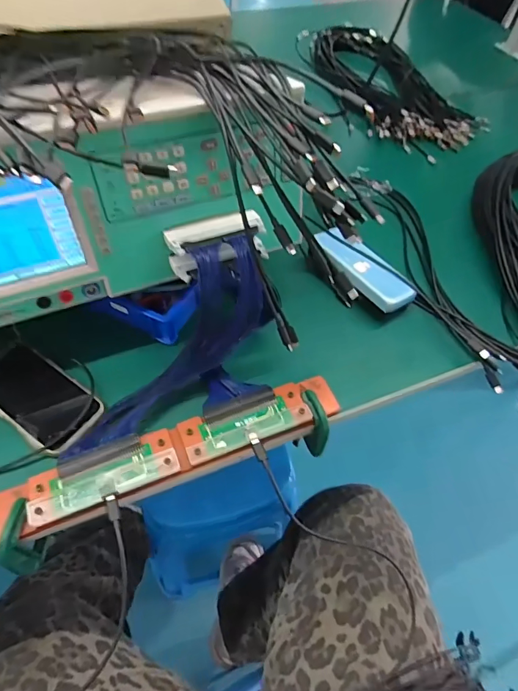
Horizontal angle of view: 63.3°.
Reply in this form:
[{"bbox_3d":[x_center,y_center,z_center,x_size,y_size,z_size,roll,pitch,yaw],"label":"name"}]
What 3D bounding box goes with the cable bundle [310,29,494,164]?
[{"bbox_3d":[0.284,-0.567,0.922,0.213,0.069,0.502,-14,57,-13],"label":"cable bundle"}]

